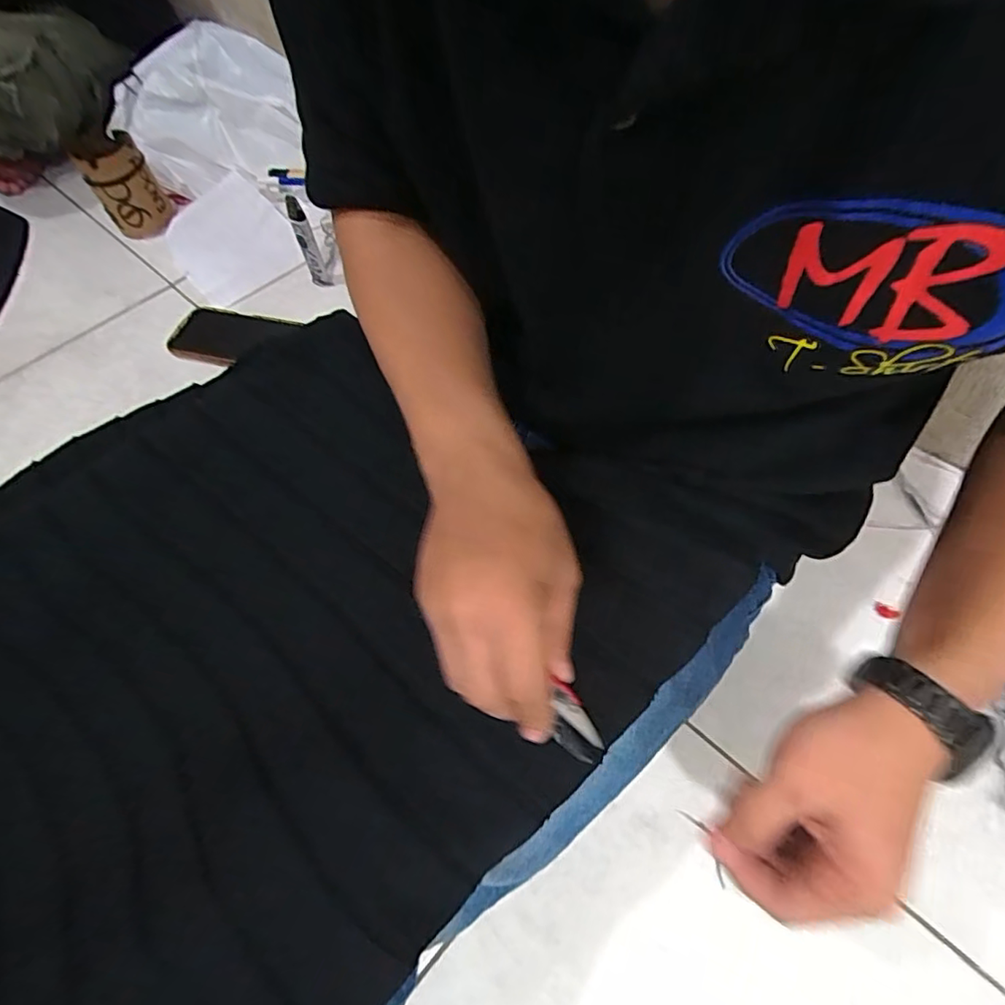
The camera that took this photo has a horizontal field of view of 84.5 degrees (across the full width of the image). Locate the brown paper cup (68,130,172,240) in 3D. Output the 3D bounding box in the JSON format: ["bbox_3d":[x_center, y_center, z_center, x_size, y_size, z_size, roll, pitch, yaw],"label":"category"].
[{"bbox_3d":[-0.533,-0.446,0.786,0.082,0.101,0.076,-34,62,-16],"label":"brown paper cup"}]

